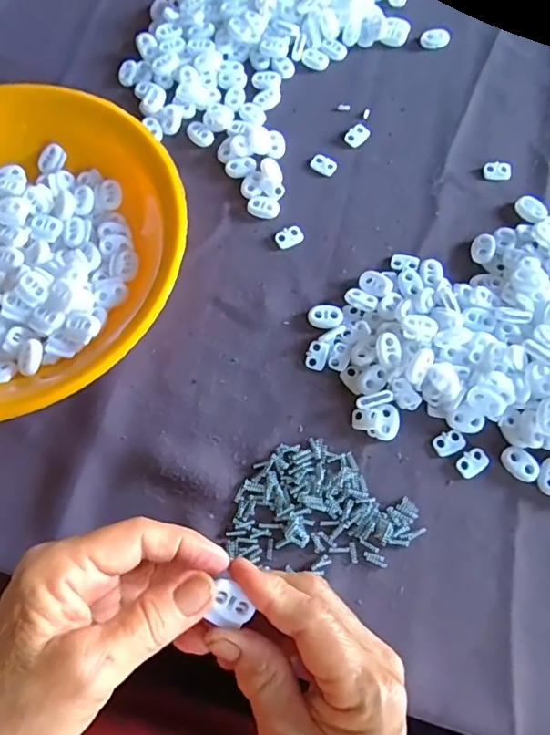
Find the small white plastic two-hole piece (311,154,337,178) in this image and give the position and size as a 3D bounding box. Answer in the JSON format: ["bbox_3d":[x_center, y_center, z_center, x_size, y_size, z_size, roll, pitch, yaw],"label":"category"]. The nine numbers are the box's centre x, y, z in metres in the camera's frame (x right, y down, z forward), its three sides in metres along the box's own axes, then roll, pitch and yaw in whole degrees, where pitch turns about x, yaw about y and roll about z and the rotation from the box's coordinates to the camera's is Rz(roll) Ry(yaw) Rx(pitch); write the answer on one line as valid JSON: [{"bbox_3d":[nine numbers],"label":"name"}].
[{"bbox_3d":[0.036,-0.148,0.394,0.018,0.004,0.015,27,73,10],"label":"small white plastic two-hole piece"}]

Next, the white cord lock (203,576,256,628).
[{"bbox_3d":[-0.018,0.101,0.228,0.017,0.008,0.017,17,71,7],"label":"white cord lock"}]

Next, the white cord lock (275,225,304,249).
[{"bbox_3d":[0.010,-0.091,0.378,0.020,0.004,0.013,-23,71,-7],"label":"white cord lock"}]

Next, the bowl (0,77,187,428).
[{"bbox_3d":[-0.176,-0.075,0.347,0.229,0.043,0.229,0,70,1],"label":"bowl"}]

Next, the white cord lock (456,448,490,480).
[{"bbox_3d":[0.117,0.056,0.318,0.019,0.004,0.013,-35,73,-11],"label":"white cord lock"}]

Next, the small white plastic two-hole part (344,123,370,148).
[{"bbox_3d":[0.062,-0.173,0.402,0.013,0.004,0.019,42,76,14],"label":"small white plastic two-hole part"}]

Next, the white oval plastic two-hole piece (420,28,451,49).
[{"bbox_3d":[0.128,-0.262,0.430,0.022,0.007,0.014,-14,71,-4],"label":"white oval plastic two-hole piece"}]

